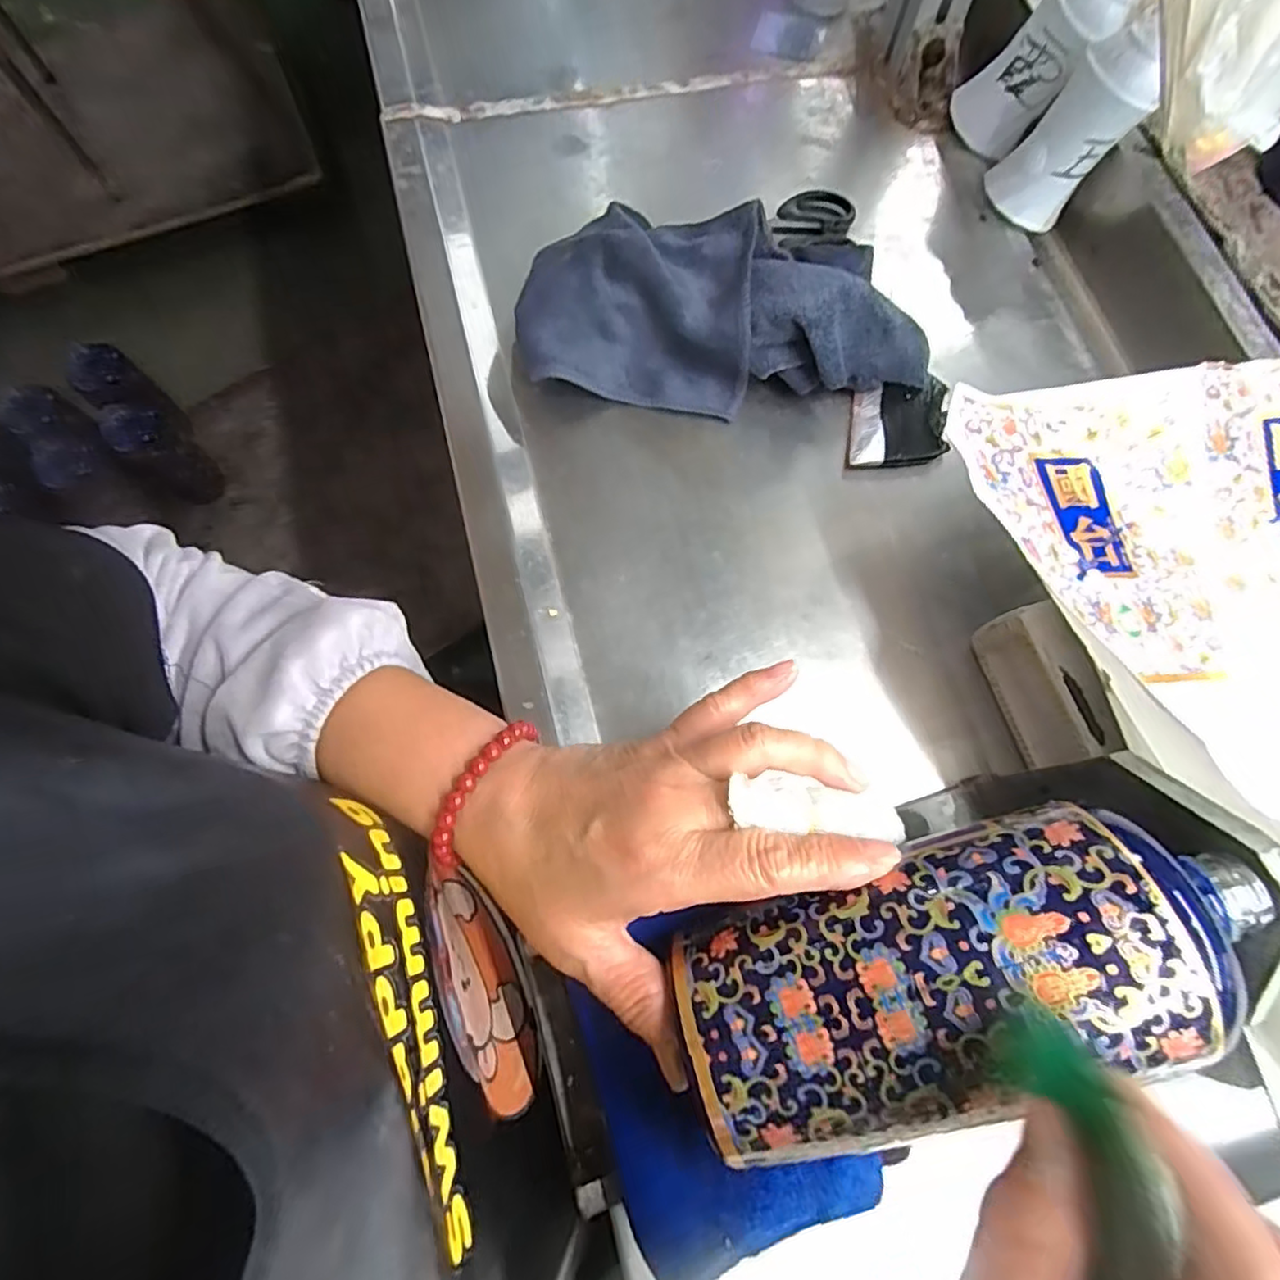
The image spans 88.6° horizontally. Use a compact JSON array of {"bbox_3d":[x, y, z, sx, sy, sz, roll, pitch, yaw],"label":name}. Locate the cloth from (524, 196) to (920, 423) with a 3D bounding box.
[{"bbox_3d":[0.053,-0.199,0.391,0.241,0.063,0.113,6,73,-1],"label":"cloth"}]

